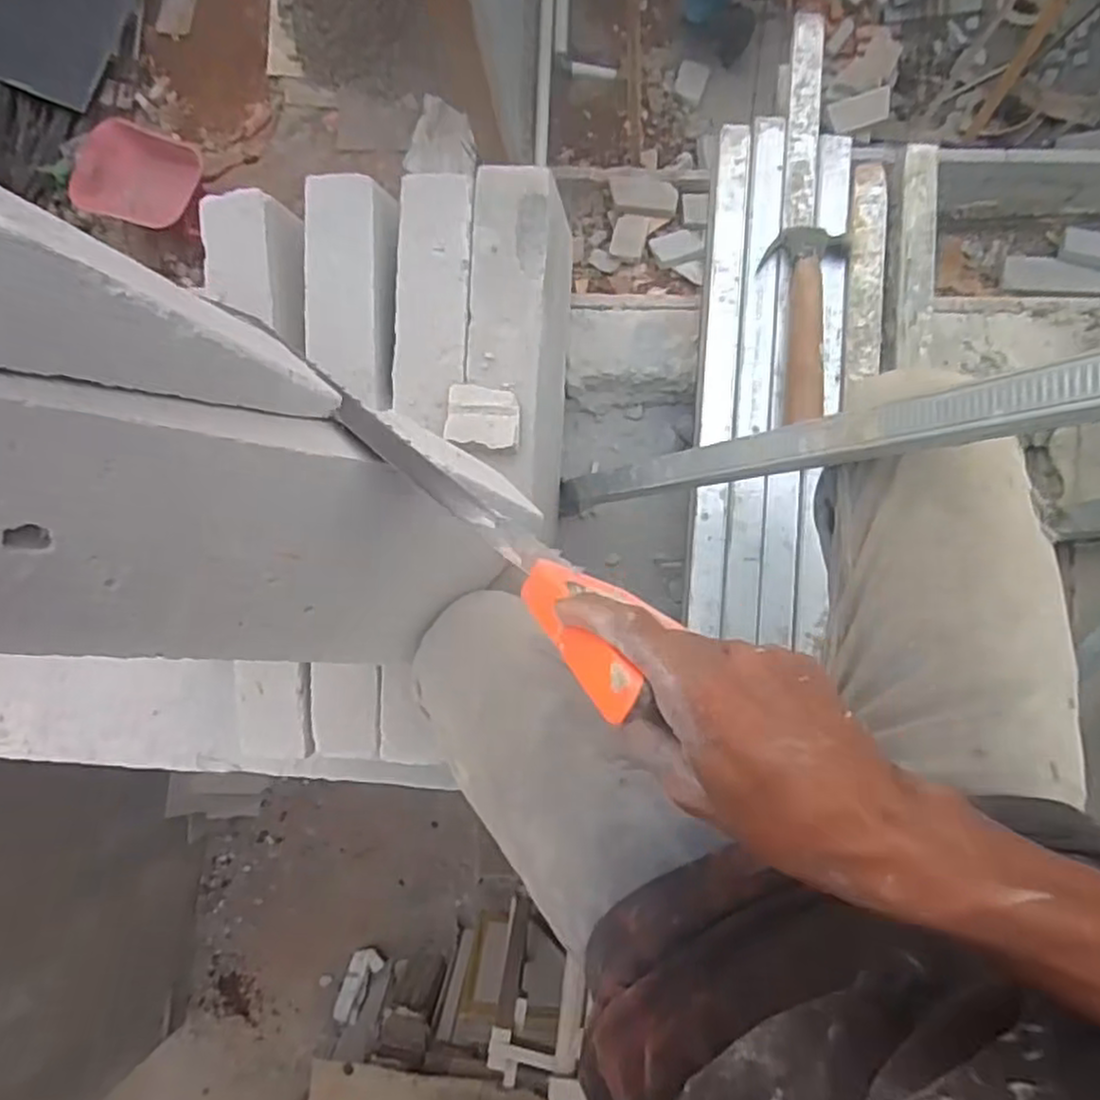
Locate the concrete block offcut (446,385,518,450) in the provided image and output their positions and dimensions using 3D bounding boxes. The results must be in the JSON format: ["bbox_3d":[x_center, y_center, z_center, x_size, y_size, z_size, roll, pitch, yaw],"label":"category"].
[{"bbox_3d":[-0.067,-0.133,0.714,0.076,0.016,0.059,9,86,7],"label":"concrete block offcut"}]

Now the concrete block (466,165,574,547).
[{"bbox_3d":[-0.032,-0.200,0.796,0.085,0.207,0.334,3,85,7],"label":"concrete block"}]

